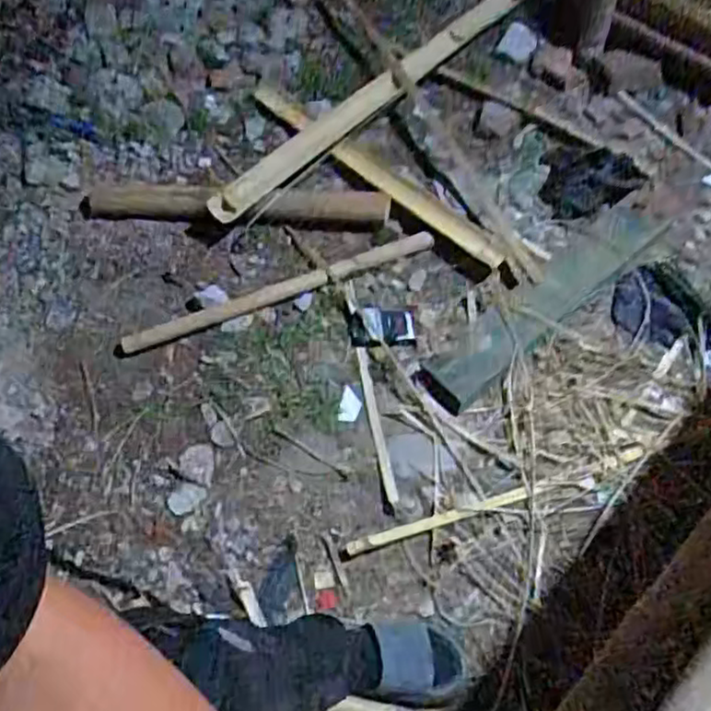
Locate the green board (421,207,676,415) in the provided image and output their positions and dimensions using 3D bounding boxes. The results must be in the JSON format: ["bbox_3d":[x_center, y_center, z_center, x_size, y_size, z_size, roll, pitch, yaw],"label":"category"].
[{"bbox_3d":[0.400,-0.125,1.422,0.628,0.030,0.112,-38,68,-18],"label":"green board"}]

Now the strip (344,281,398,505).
[{"bbox_3d":[0.025,0.055,1.372,0.020,0.009,0.475,-9,62,-4],"label":"strip"}]

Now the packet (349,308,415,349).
[{"bbox_3d":[0.054,-0.058,1.429,0.131,0.015,0.092,-3,62,-1],"label":"packet"}]

